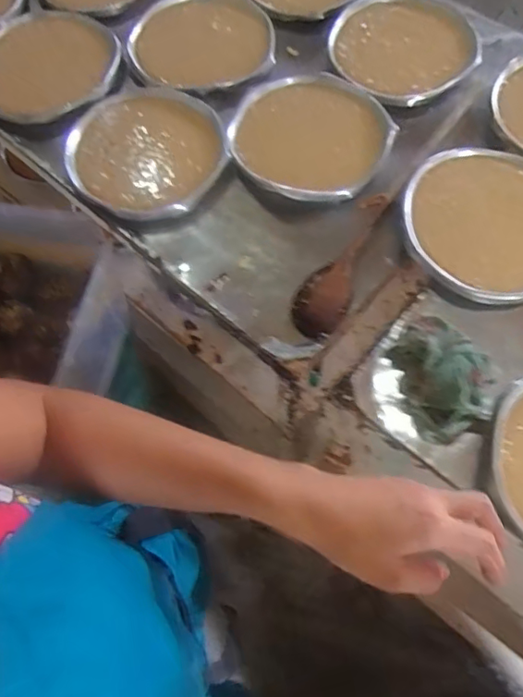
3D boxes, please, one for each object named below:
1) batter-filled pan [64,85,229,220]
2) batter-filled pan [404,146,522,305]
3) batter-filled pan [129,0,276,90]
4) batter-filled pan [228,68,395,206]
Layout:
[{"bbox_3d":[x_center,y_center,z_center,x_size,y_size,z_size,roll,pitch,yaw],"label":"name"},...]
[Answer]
[{"bbox_3d":[-0.143,-0.251,0.692,0.188,0.033,0.199,-7,67,-3],"label":"batter-filled pan"},{"bbox_3d":[0.263,-0.150,0.624,0.181,0.028,0.203,-3,66,-2],"label":"batter-filled pan"},{"bbox_3d":[-0.083,-0.425,0.777,0.199,0.051,0.200,-9,67,-4],"label":"batter-filled pan"},{"bbox_3d":[0.061,-0.265,0.702,0.202,0.036,0.200,24,69,10],"label":"batter-filled pan"}]

